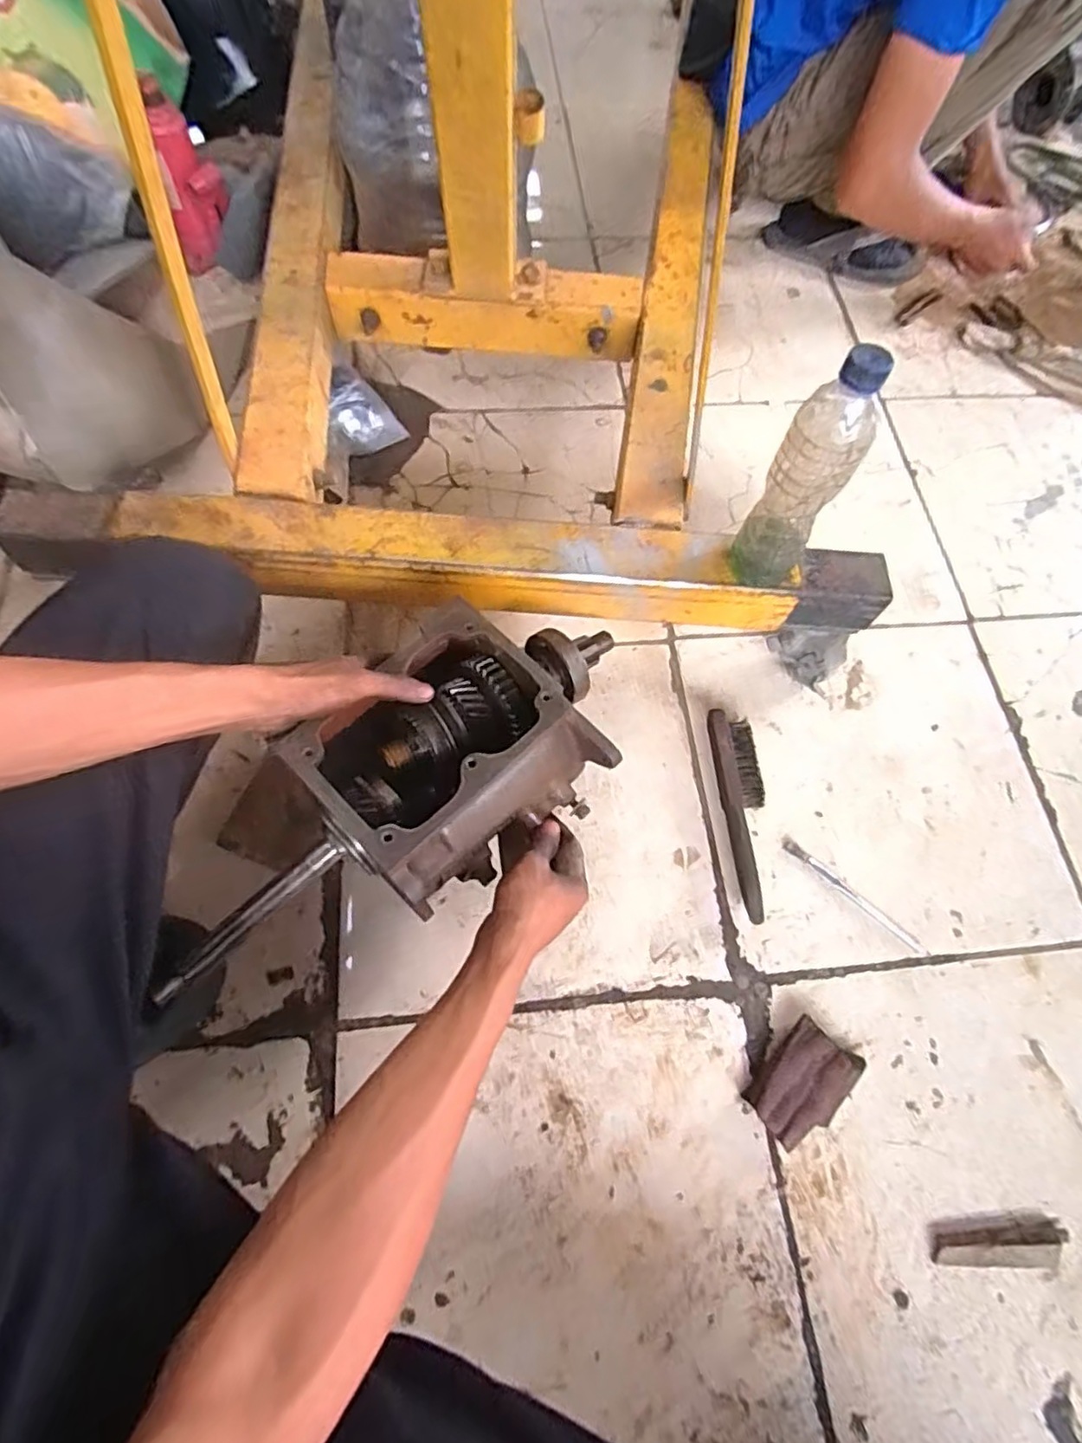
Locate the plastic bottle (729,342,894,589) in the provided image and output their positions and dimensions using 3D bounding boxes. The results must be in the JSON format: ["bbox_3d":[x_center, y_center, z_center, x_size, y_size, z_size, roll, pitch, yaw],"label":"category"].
[{"bbox_3d":[0.228,-0.202,0.555,0.068,0.229,0.057,34,70,11],"label":"plastic bottle"}]

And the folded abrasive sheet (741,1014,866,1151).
[{"bbox_3d":[0.251,0.344,0.617,0.107,0.025,0.070,-41,75,-17],"label":"folded abrasive sheet"}]

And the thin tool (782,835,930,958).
[{"bbox_3d":[0.338,0.186,0.699,0.176,0.004,0.016,39,71,13],"label":"thin tool"}]

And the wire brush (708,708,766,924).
[{"bbox_3d":[0.226,0.099,0.719,0.046,0.032,0.226,-4,68,-4],"label":"wire brush"}]

